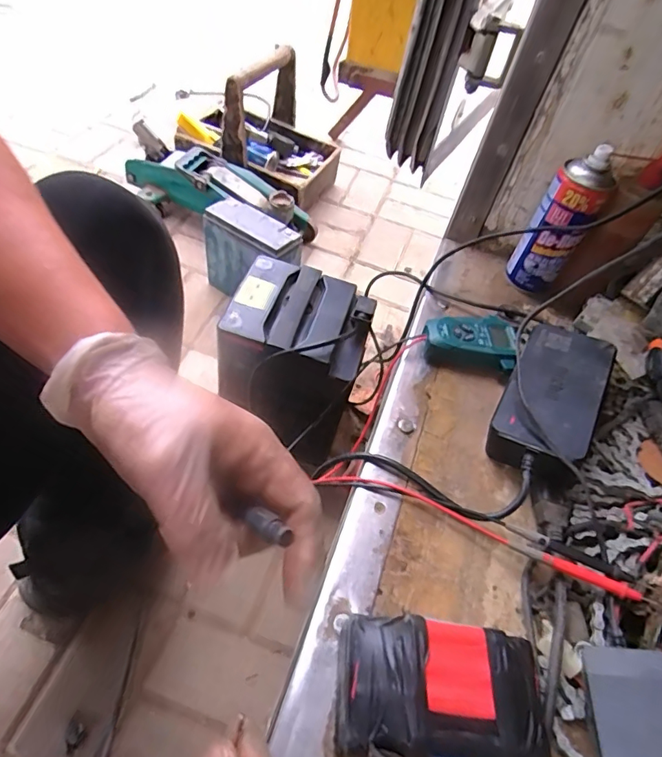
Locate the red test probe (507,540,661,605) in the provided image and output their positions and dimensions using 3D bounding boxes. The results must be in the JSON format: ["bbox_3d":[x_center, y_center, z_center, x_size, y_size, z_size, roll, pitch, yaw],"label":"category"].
[{"bbox_3d":[0.203,0.159,0.393,0.114,0.016,0.011,22,52,14],"label":"red test probe"}]

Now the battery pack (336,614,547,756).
[{"bbox_3d":[0.071,0.206,0.319,0.135,0.058,0.077,10,52,-3],"label":"battery pack"}]

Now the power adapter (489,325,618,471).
[{"bbox_3d":[0.221,0.018,0.491,0.082,0.054,0.182,30,53,12],"label":"power adapter"}]

